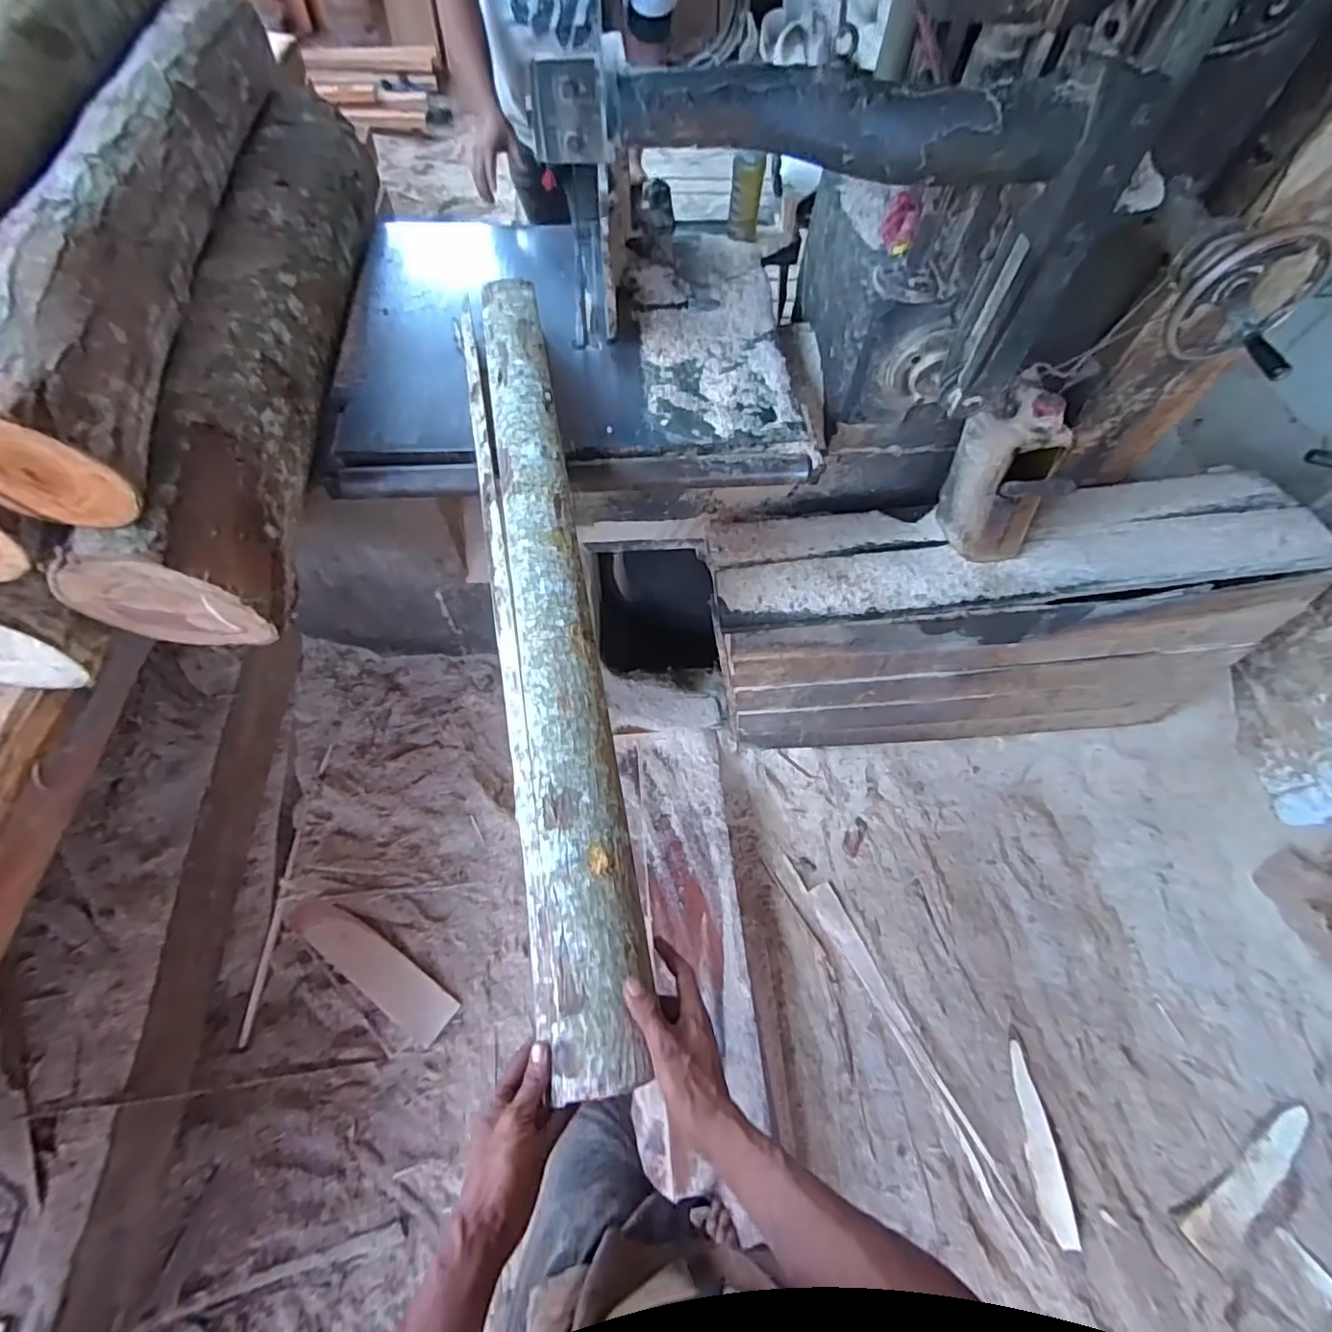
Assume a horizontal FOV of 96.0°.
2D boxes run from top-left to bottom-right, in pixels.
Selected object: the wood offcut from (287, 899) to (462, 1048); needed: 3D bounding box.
[{"bbox_3d":[-0.623,0.632,1.266,0.402,0.029,0.096,32,65,13],"label":"wood offcut"}]

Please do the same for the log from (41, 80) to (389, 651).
[{"bbox_3d":[-0.633,-0.565,0.995,0.196,0.201,1.090,1,62,-2],"label":"log"}]

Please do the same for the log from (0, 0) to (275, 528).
[{"bbox_3d":[-0.721,-0.670,0.842,0.133,0.142,1.076,-7,63,-7],"label":"log"}]

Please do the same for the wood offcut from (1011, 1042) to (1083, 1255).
[{"bbox_3d":[0.788,1.000,1.272,0.062,0.008,0.337,-4,49,8],"label":"wood offcut"}]

